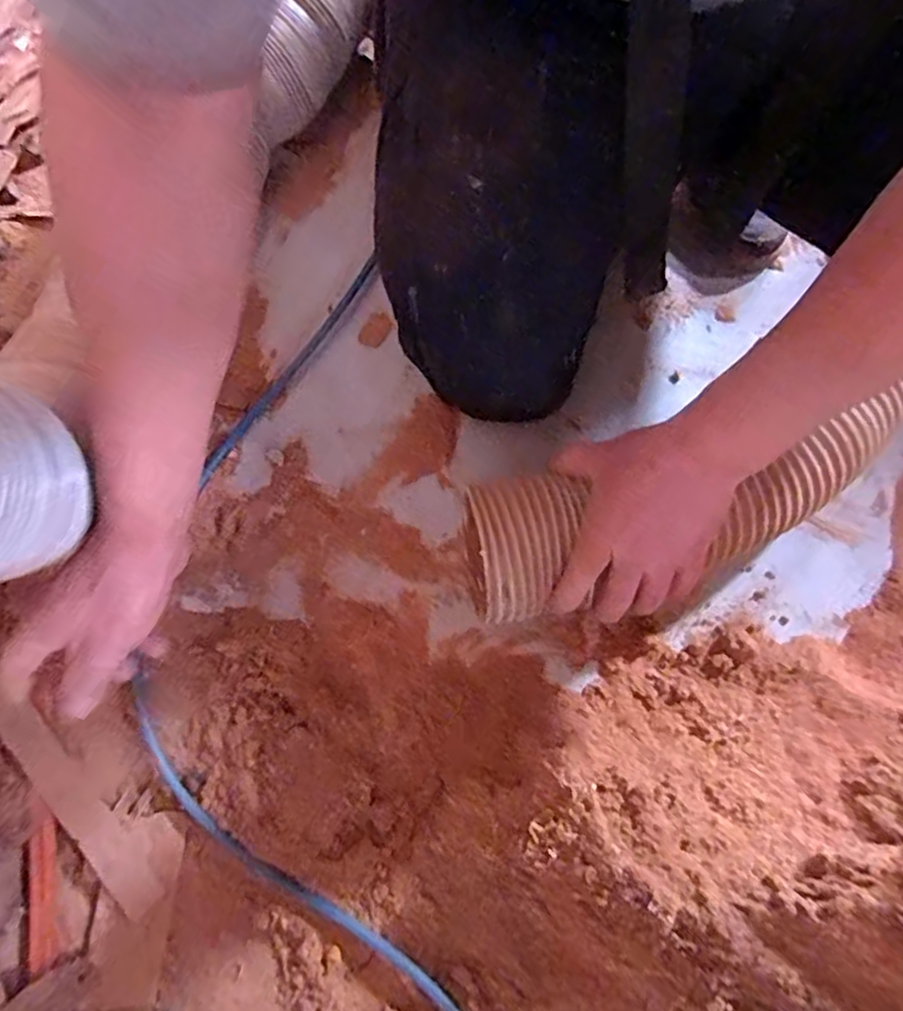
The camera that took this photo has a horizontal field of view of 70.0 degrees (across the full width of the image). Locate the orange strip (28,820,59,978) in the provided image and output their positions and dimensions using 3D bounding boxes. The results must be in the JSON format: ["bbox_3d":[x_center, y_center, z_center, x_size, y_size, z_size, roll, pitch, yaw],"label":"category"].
[{"bbox_3d":[-0.282,0.268,0.447,0.017,0.008,0.091,-10,73,-5],"label":"orange strip"}]

